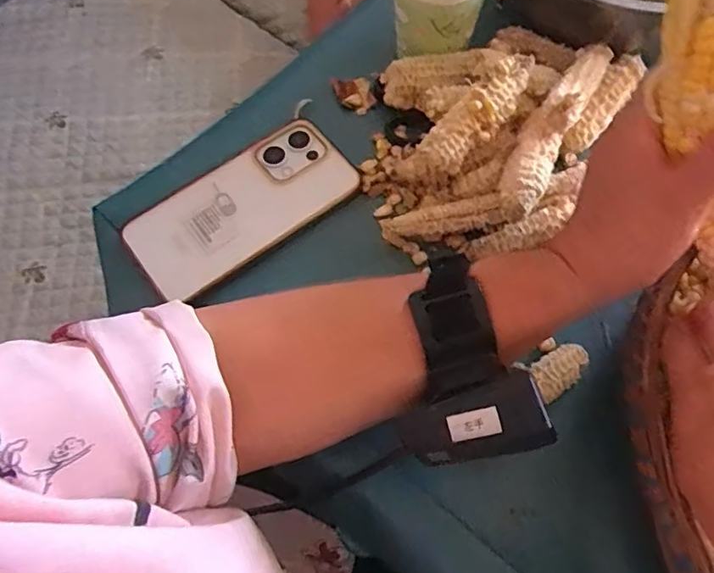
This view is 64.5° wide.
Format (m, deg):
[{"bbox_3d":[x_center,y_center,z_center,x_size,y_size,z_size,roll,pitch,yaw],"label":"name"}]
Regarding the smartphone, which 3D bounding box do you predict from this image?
[{"bbox_3d":[-0.077,-0.054,0.388,0.154,0.015,0.072,-35,71,-13],"label":"smartphone"}]

